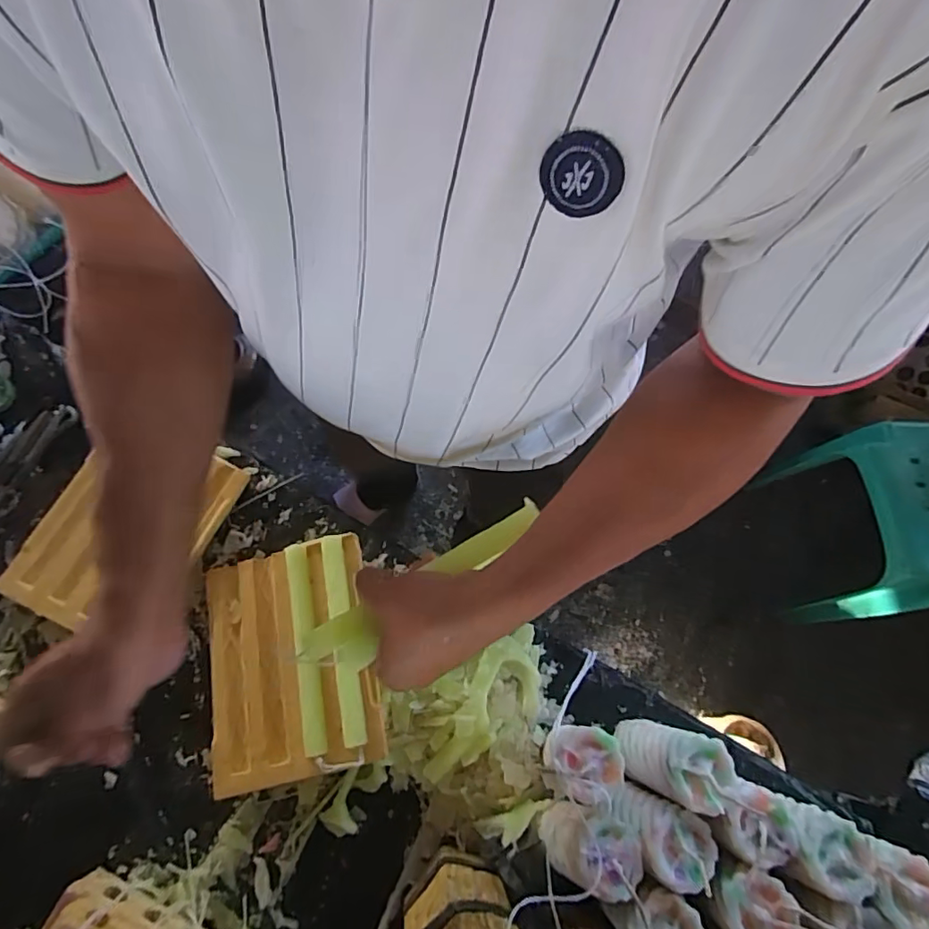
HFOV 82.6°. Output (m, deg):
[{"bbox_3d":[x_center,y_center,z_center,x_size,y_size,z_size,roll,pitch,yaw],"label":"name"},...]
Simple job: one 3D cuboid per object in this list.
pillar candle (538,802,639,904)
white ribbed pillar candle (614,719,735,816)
[{"bbox_3d":[0.101,0.308,0.433,0.056,0.100,0.053,1,70,-2],"label":"pillar candle"},{"bbox_3d":[0.176,0.259,0.468,0.057,0.131,0.054,11,70,2],"label":"white ribbed pillar candle"}]

